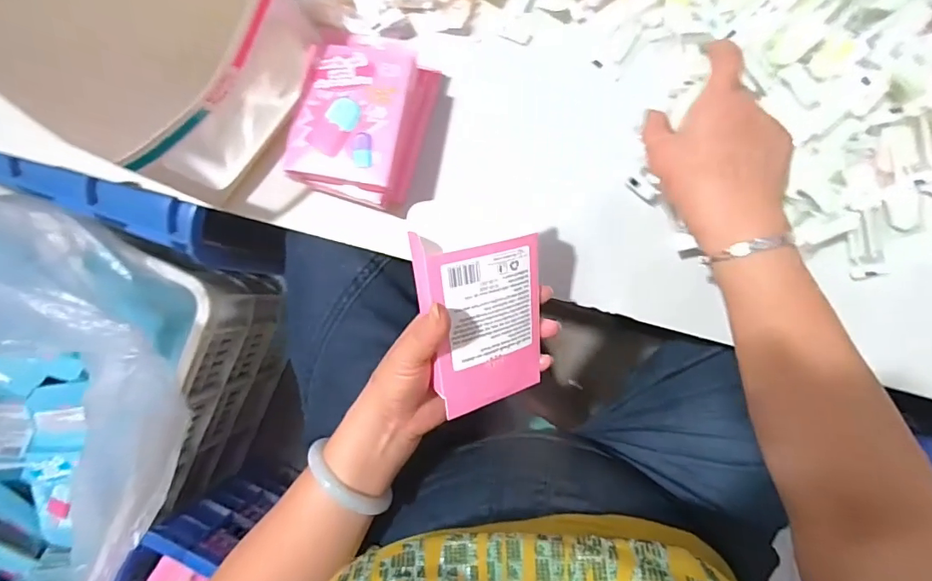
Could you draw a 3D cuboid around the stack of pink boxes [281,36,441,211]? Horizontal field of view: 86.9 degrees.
[{"bbox_3d":[-0.082,-0.139,0.400,0.092,0.063,0.132,16,90,4],"label":"stack of pink boxes"}]

